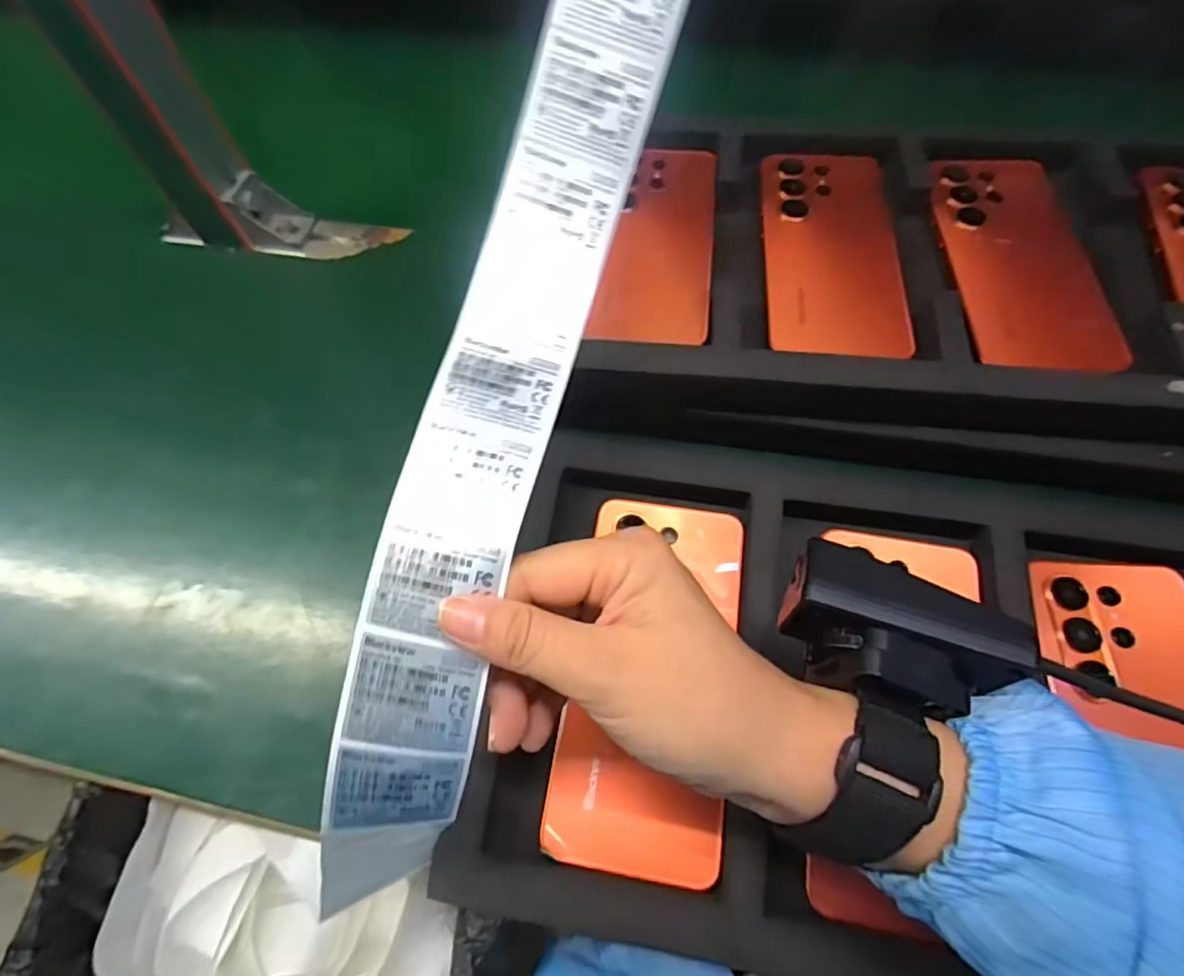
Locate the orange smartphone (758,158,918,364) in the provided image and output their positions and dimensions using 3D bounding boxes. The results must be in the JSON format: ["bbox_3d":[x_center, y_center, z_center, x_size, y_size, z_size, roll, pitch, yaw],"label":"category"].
[{"bbox_3d":[0.143,-0.144,0.357,0.076,0.008,0.162,4,63,4],"label":"orange smartphone"}]

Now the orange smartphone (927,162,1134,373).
[{"bbox_3d":[0.248,-0.137,0.345,0.074,0.005,0.169,1,62,3],"label":"orange smartphone"}]

